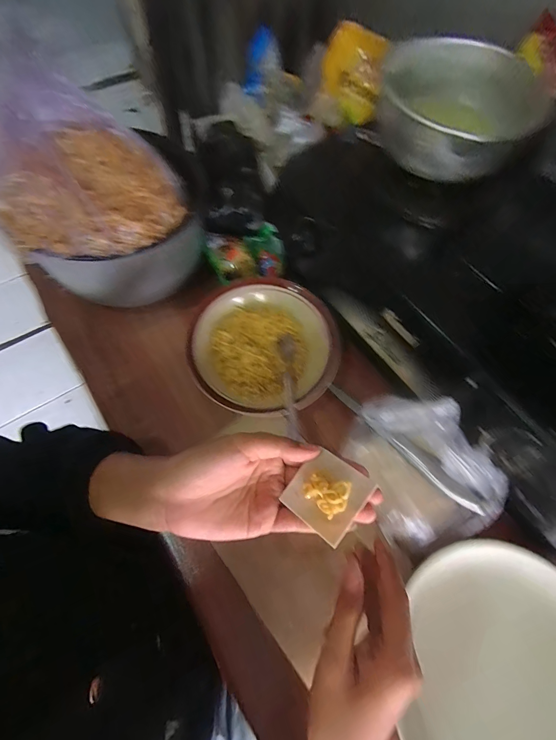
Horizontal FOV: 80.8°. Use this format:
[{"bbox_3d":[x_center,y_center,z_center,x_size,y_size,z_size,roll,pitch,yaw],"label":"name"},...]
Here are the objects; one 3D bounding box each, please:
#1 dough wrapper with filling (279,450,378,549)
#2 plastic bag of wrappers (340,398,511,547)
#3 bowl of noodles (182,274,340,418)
[{"bbox_3d":[0.035,0.084,0.223,0.045,0.014,0.048,40,70,15],"label":"dough wrapper with filling"},{"bbox_3d":[0.146,0.098,0.339,0.118,0.068,0.160,-26,69,-12],"label":"plastic bag of wrappers"},{"bbox_3d":[-0.021,-0.028,0.404,0.174,0.053,0.174,1,65,-1],"label":"bowl of noodles"}]

